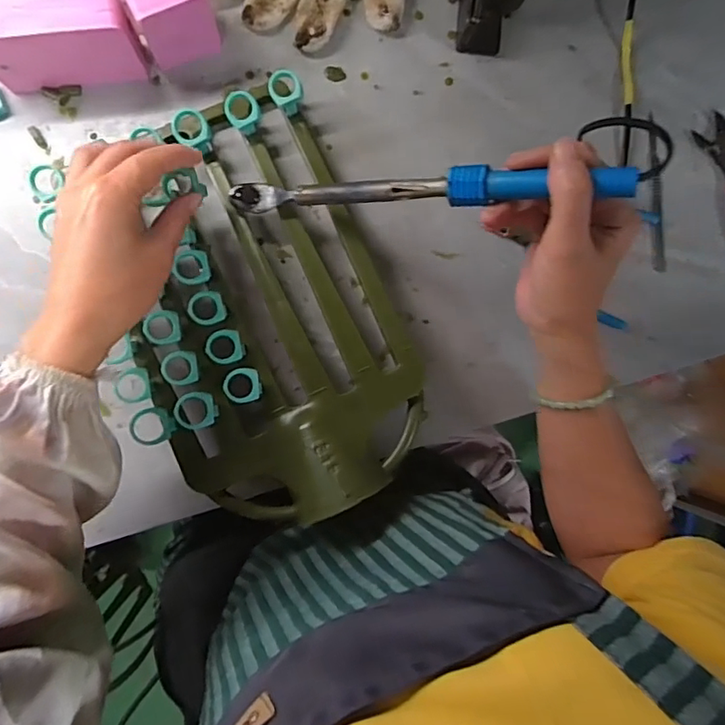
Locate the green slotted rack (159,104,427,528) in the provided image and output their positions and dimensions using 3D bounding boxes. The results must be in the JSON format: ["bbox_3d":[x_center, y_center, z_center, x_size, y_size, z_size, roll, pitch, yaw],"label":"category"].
[{"bbox_3d":[-0.078,-0.040,0.407,0.200,0.064,0.320,-24,91,-6],"label":"green slotted rack"}]

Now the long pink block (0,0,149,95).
[{"bbox_3d":[-0.222,-0.234,0.389,0.106,0.070,0.035,-9,90,-6],"label":"long pink block"}]

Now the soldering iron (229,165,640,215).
[{"bbox_3d":[0.027,-0.116,0.359,0.282,0.019,0.022,6,88,26],"label":"soldering iron"}]

